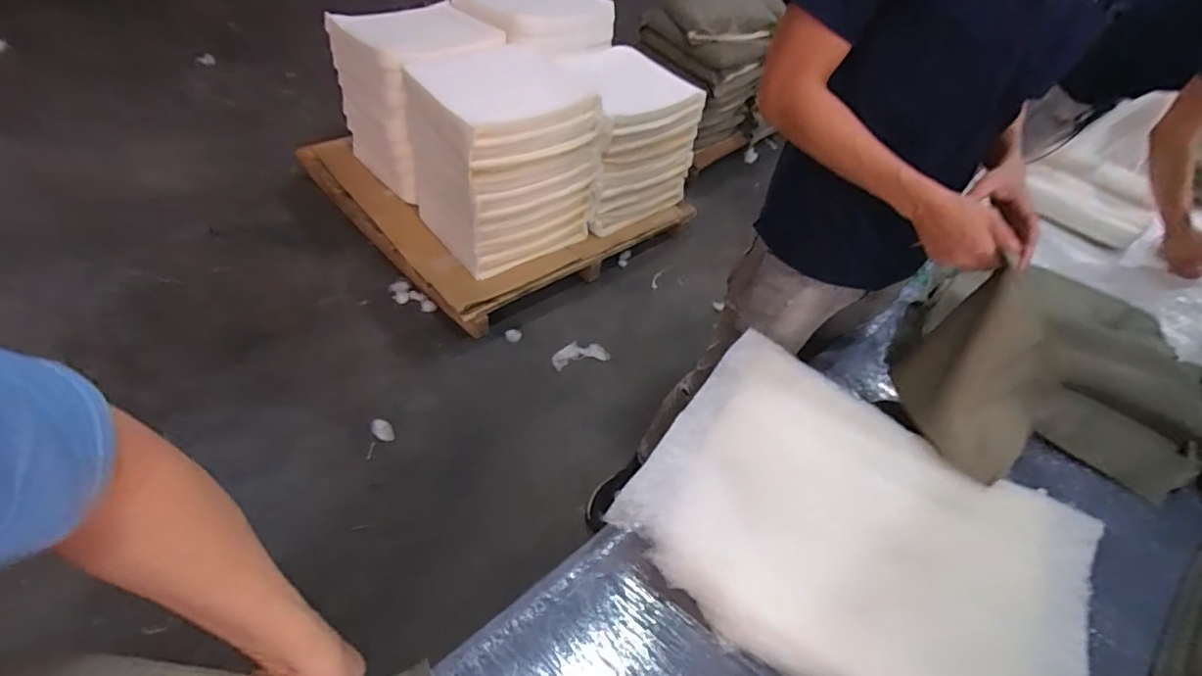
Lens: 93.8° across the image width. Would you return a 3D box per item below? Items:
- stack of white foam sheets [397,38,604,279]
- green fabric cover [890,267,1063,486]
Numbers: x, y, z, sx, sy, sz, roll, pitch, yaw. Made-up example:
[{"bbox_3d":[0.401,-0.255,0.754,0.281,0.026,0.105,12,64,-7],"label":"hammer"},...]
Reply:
[{"bbox_3d":[-0.306,-0.584,1.873,0.545,0.461,0.513,-21,55,-28],"label":"stack of white foam sheets"},{"bbox_3d":[0.541,0.051,0.796,0.073,0.260,0.212,-17,53,-25],"label":"green fabric cover"}]

